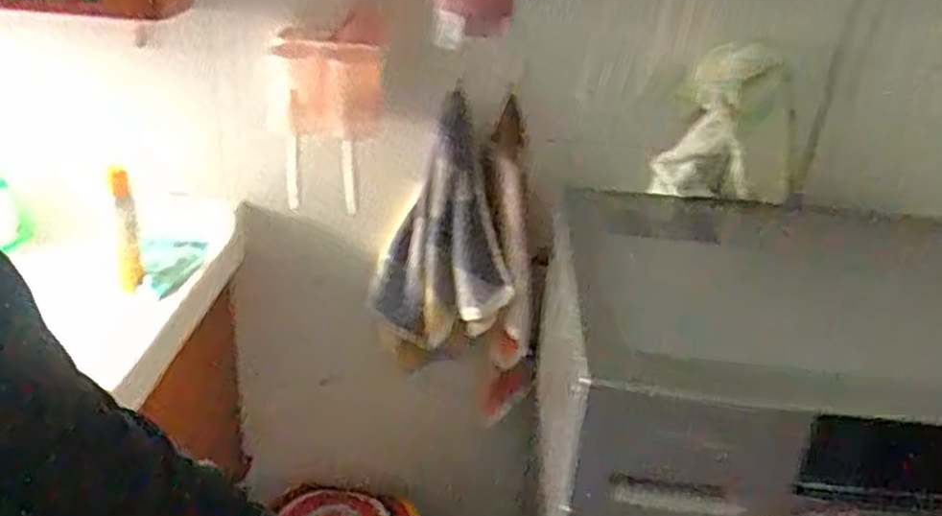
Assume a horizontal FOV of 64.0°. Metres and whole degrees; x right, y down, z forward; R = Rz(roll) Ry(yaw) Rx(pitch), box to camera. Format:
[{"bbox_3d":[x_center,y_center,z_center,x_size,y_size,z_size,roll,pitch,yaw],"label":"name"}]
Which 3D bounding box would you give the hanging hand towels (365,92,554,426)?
[{"bbox_3d":[-0.027,0.011,1.163,0.261,0.437,0.172,1,29,-6],"label":"hanging hand towels"}]

